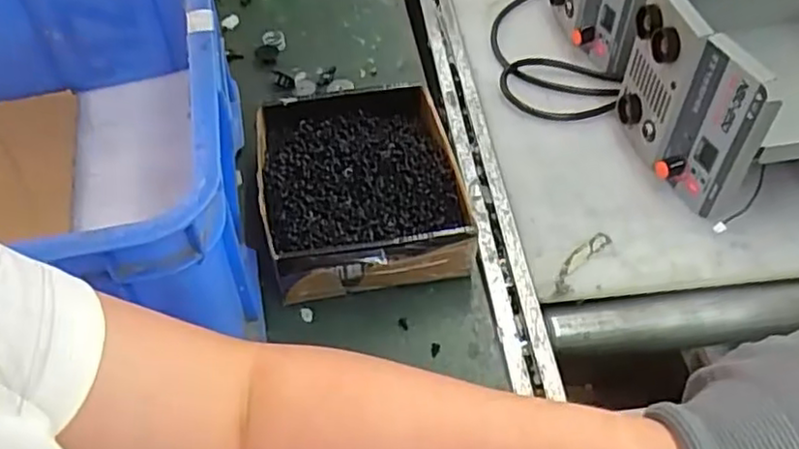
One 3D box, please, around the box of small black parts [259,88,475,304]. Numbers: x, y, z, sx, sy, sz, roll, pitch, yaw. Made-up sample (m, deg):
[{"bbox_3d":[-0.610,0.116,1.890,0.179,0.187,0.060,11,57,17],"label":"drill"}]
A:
[{"bbox_3d":[-0.037,-0.034,0.615,0.174,0.064,0.213,-8,50,-6],"label":"box of small black parts"}]

